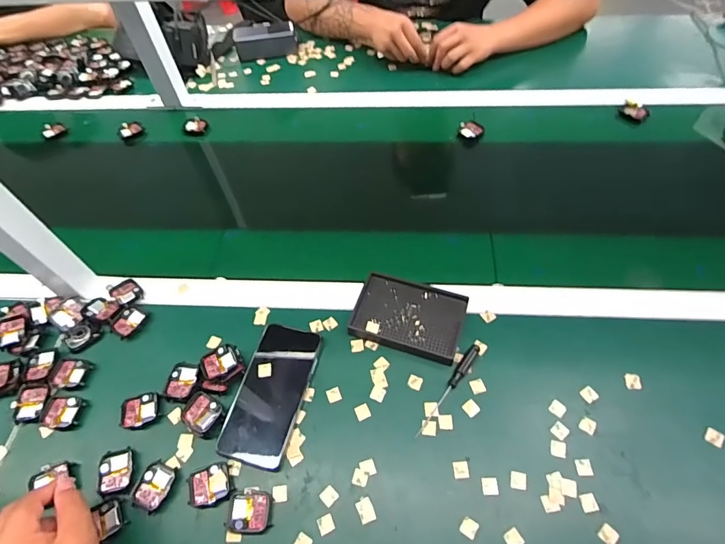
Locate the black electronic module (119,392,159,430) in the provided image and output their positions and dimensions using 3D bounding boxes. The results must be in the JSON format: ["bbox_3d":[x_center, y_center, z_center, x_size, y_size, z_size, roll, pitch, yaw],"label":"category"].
[{"bbox_3d":[-0.265,0.166,0.501,0.043,0.011,0.038,-19,57,-8],"label":"black electronic module"}]

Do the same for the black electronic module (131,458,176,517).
[{"bbox_3d":[-0.227,0.232,0.457,0.035,0.006,0.047,14,58,13],"label":"black electronic module"}]

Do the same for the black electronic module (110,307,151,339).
[{"bbox_3d":[-0.316,0.067,0.570,0.035,0.006,0.044,28,63,21],"label":"black electronic module"}]

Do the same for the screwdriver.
[{"bbox_3d":[0.100,0.137,0.493,0.012,0.013,0.129,32,64,22],"label":"screwdriver"}]

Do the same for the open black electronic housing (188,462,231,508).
[{"bbox_3d":[-0.165,0.230,0.454,0.044,0.007,0.038,-22,58,-10],"label":"open black electronic housing"}]

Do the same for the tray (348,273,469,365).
[{"bbox_3d":[0.061,0.057,0.545,0.134,0.027,0.090,15,59,13],"label":"tray"}]

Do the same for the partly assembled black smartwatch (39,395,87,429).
[{"bbox_3d":[-0.360,0.168,0.508,0.045,0.009,0.039,6,57,8],"label":"partly assembled black smartwatch"}]

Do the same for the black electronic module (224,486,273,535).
[{"bbox_3d":[-0.118,0.250,0.440,0.044,0.009,0.042,-8,56,-2],"label":"black electronic module"}]

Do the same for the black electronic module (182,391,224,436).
[{"bbox_3d":[-0.185,0.165,0.490,0.045,0.020,0.040,36,65,24],"label":"black electronic module"}]

